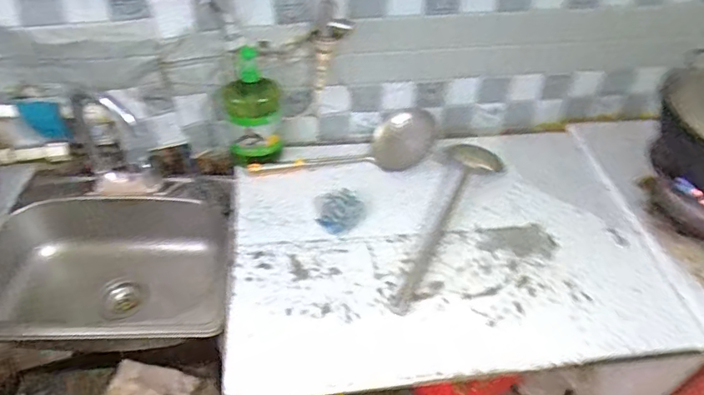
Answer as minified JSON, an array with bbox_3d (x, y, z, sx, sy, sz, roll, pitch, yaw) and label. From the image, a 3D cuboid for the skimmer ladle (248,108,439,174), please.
[{"bbox_3d":[-0.011,-0.136,1.130,0.444,0.104,0.117,-3,42,-6],"label":"skimmer ladle"}]

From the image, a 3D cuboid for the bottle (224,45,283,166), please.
[{"bbox_3d":[-0.209,-0.179,1.057,0.113,0.247,0.099,-7,43,-11],"label":"bottle"}]

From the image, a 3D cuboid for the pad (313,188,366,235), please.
[{"bbox_3d":[-0.023,0.018,1.017,0.106,0.045,0.110,-3,42,-6],"label":"pad"}]

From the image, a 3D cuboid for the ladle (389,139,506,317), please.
[{"bbox_3d":[0.190,0.036,0.975,0.112,0.060,0.457,20,45,19],"label":"ladle"}]

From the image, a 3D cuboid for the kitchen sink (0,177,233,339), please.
[{"bbox_3d":[-0.482,0.160,1.067,0.478,0.243,0.415,1,42,-2],"label":"kitchen sink"}]

